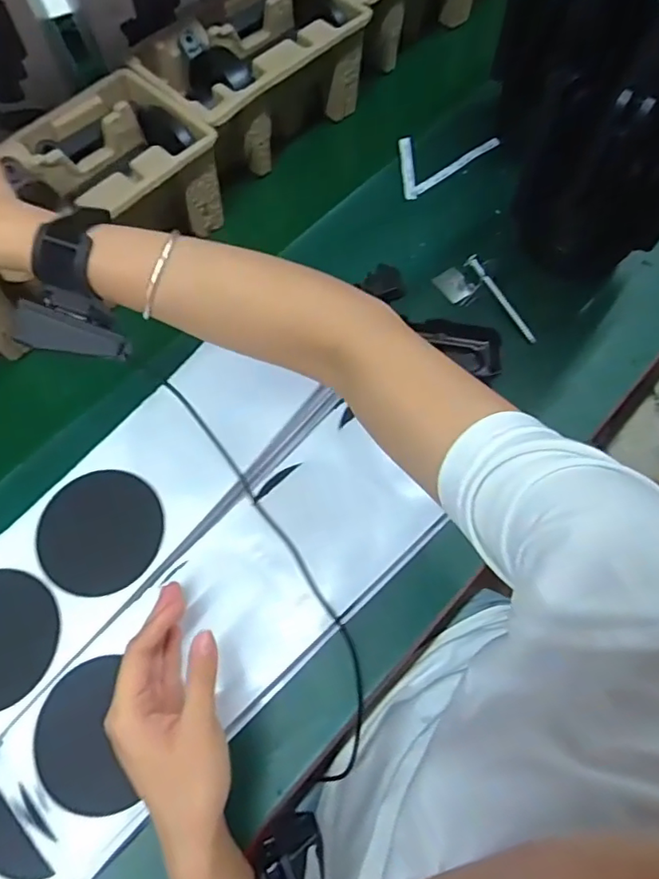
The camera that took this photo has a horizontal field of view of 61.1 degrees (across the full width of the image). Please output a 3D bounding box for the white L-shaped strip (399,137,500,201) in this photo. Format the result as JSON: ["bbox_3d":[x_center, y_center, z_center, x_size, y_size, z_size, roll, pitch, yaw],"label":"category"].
[{"bbox_3d":[0.136,-0.305,0.620,0.110,0.007,0.092,-2,66,1],"label":"white L-shaped strip"}]

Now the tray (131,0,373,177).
[{"bbox_3d":[-0.075,-0.393,0.610,0.148,0.103,0.231,41,73,18],"label":"tray"}]

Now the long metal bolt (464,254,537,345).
[{"bbox_3d":[0.165,-0.134,0.535,0.009,0.009,0.101,-37,89,-13],"label":"long metal bolt"}]

